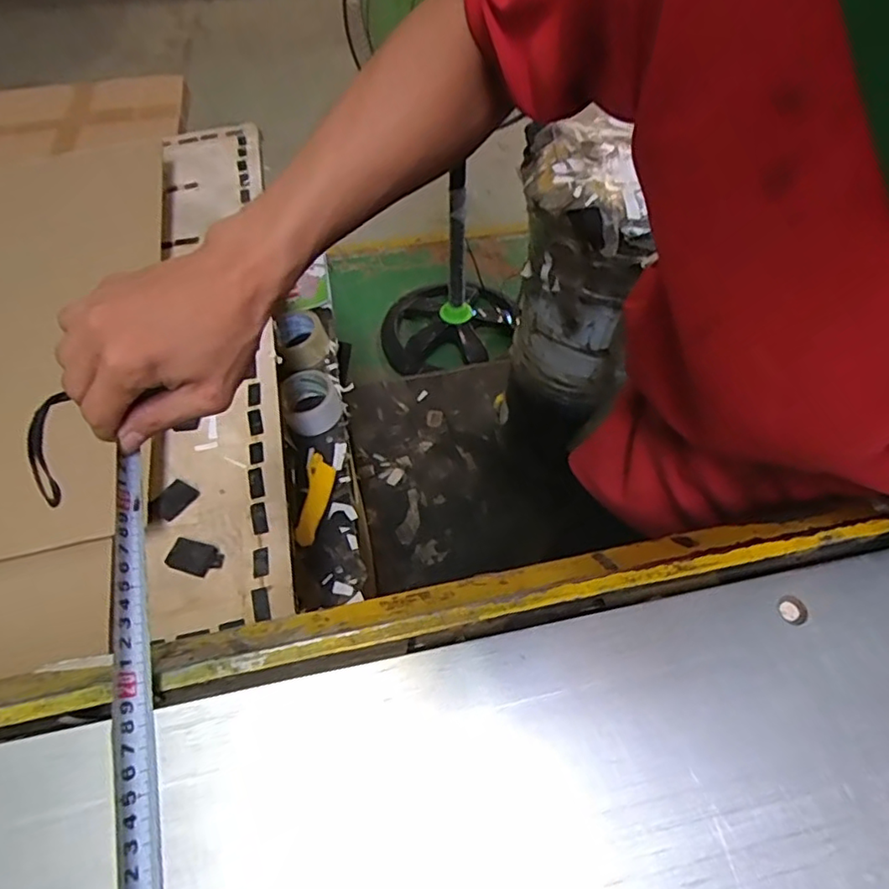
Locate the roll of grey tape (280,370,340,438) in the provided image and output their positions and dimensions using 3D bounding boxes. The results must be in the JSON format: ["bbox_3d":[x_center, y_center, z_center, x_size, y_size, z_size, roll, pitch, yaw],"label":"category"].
[{"bbox_3d":[-0.222,-0.069,0.980,0.090,0.059,0.097,0,54,0],"label":"roll of grey tape"}]

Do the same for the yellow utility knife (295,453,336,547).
[{"bbox_3d":[-0.190,0.079,0.873,0.036,0.020,0.141,4,54,3],"label":"yellow utility knife"}]

